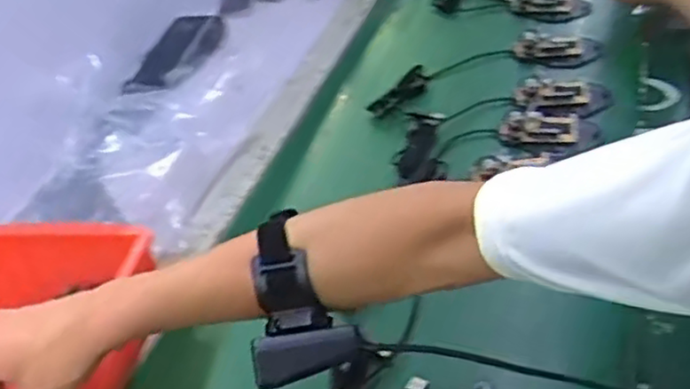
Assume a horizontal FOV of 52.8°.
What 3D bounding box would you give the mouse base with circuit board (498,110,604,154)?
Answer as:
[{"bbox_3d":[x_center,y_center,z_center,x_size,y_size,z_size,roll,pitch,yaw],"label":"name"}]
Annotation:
[{"bbox_3d":[0.225,-0.070,0.761,0.107,0.020,0.062,0,39,12],"label":"mouse base with circuit board"}]

